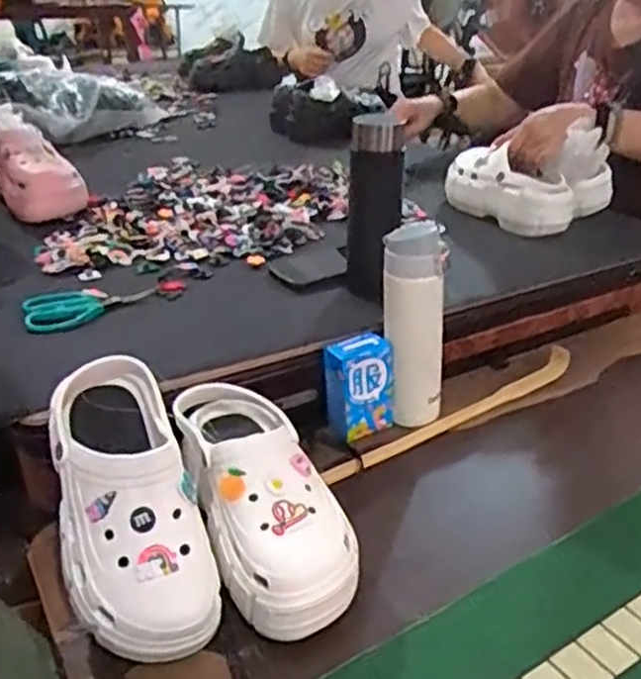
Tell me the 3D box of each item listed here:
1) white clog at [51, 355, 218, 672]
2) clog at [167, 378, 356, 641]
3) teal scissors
[{"bbox_3d":[-0.155,0.125,0.572,0.099,0.084,0.241,-11,62,-23],"label":"white clog"},{"bbox_3d":[-0.051,0.133,0.635,0.109,0.080,0.250,-12,46,-23],"label":"clog"},{"bbox_3d":[-0.267,-0.042,0.851,0.155,0.020,0.068,-12,32,-22],"label":"teal scissors"}]

